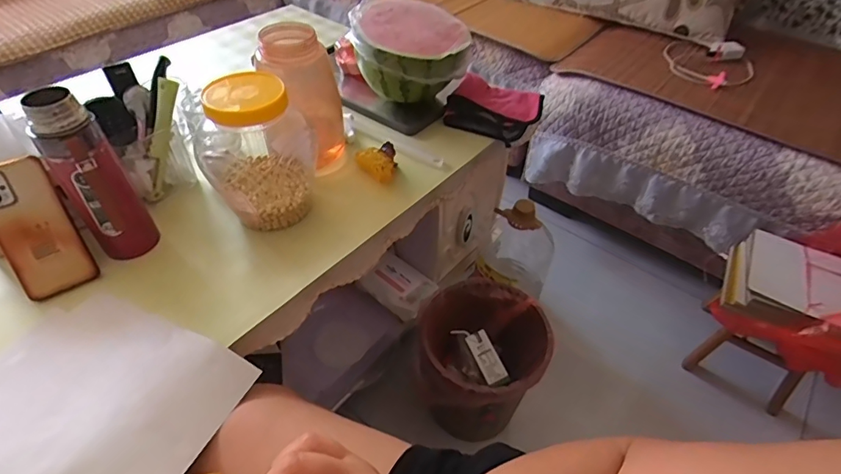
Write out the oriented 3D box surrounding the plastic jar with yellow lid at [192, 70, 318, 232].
[{"bbox_3d":[-0.212,-0.118,0.623,0.136,0.170,0.140,1,45,-1],"label":"plastic jar with yellow lid"}]

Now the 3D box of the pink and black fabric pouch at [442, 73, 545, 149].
[{"bbox_3d":[0.140,-0.244,0.857,0.153,0.053,0.152,29,51,23],"label":"pink and black fabric pouch"}]

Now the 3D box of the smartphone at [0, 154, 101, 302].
[{"bbox_3d":[-0.466,-0.011,0.559,0.078,0.164,0.010,-27,9,-26],"label":"smartphone"}]

